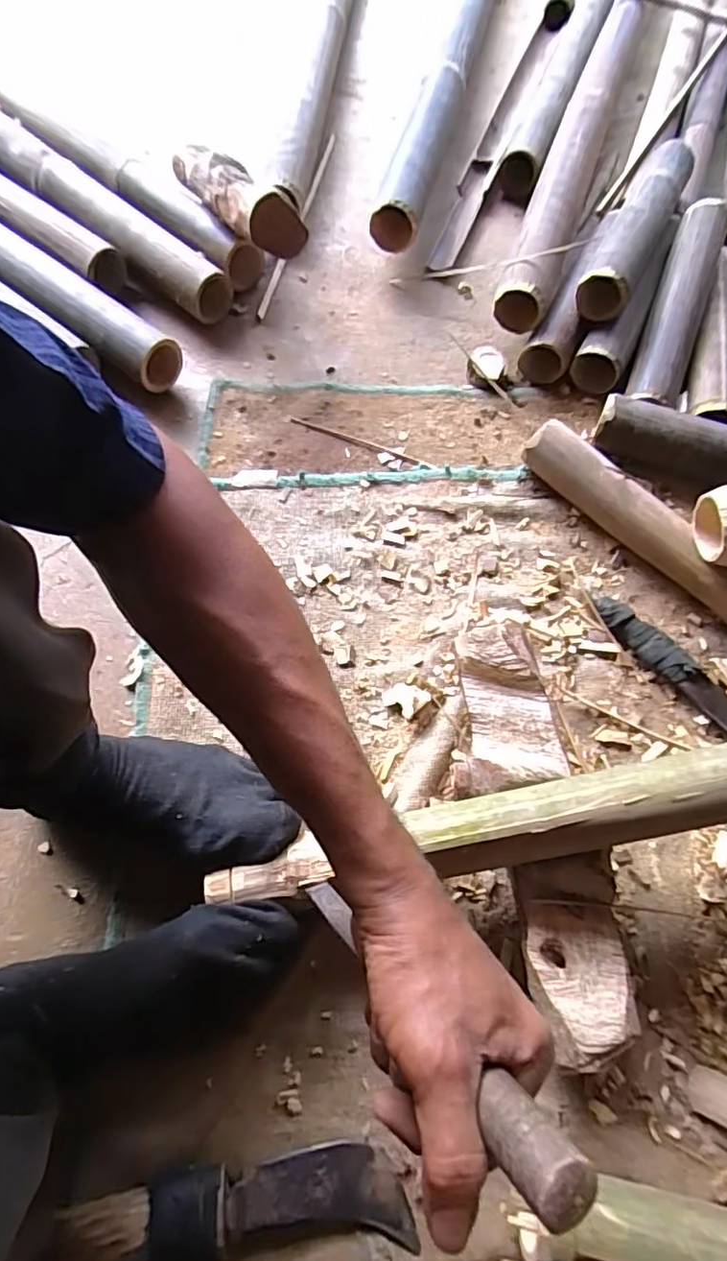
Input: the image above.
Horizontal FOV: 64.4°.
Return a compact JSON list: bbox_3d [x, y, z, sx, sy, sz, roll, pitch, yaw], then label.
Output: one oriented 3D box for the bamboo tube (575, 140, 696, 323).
[{"bbox_3d":[0.324,-0.481,0.689,0.065,0.054,0.275,26,70,10],"label":"bamboo tube"}]

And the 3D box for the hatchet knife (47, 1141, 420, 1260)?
[{"bbox_3d":[-0.081,0.395,0.389,0.230,0.042,0.058,-2,68,-2],"label":"hatchet knife"}]

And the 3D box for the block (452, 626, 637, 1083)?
[{"bbox_3d":[0.138,0.156,0.478,0.086,0.060,0.327,-11,69,-5],"label":"block"}]

